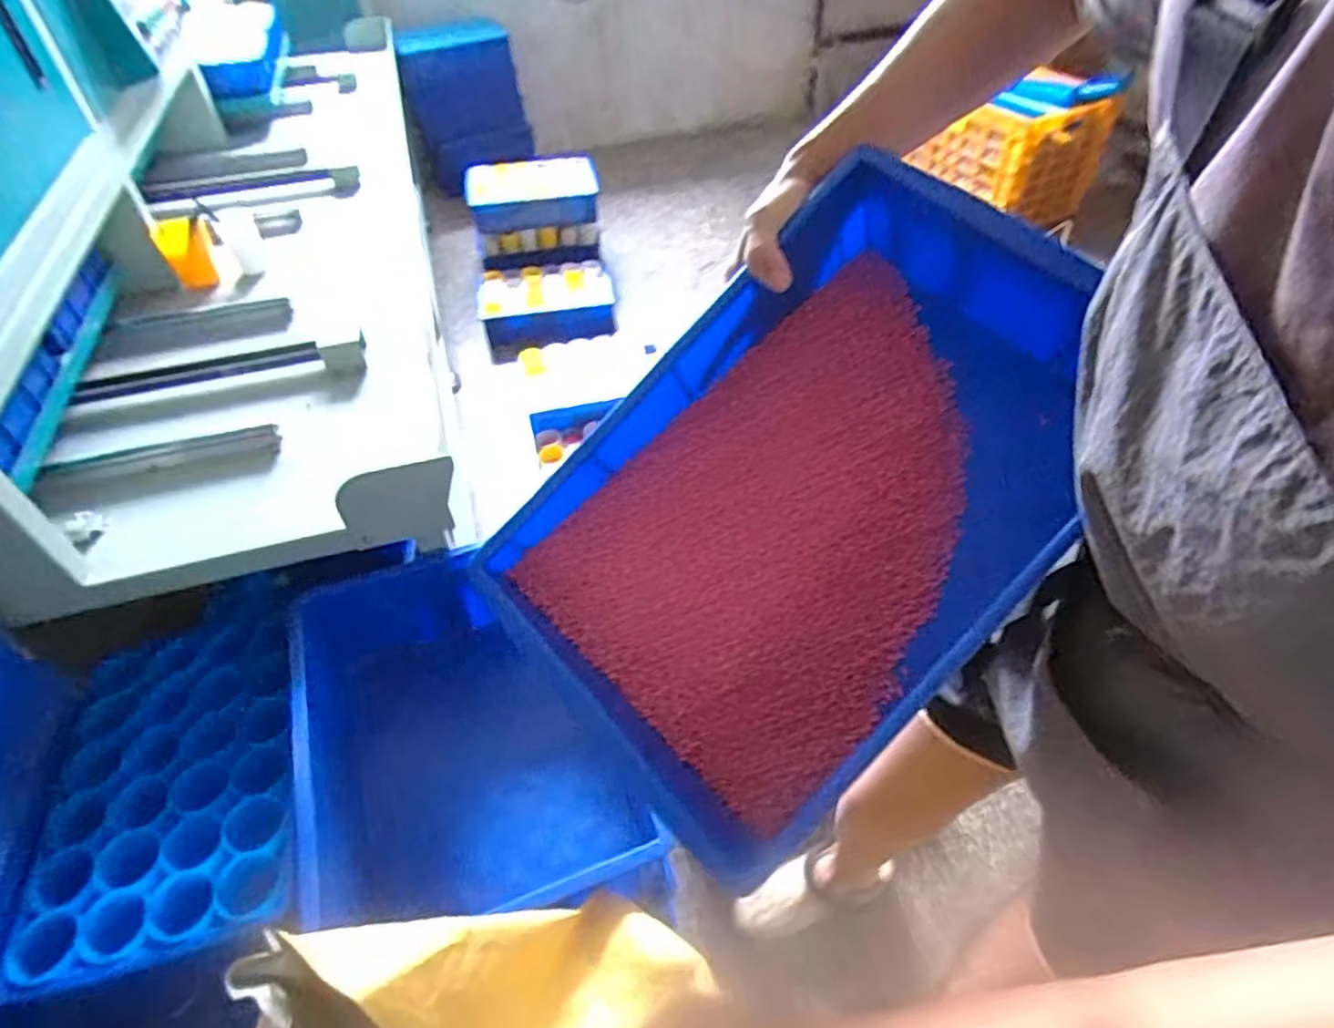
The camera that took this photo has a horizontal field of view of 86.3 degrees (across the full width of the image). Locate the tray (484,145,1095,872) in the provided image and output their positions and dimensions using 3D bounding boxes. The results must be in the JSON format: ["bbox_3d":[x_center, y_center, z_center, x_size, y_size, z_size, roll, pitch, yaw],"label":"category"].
[{"bbox_3d":[0.101,-0.017,0.488,0.284,0.083,0.411,42,85,12],"label":"tray"}]

